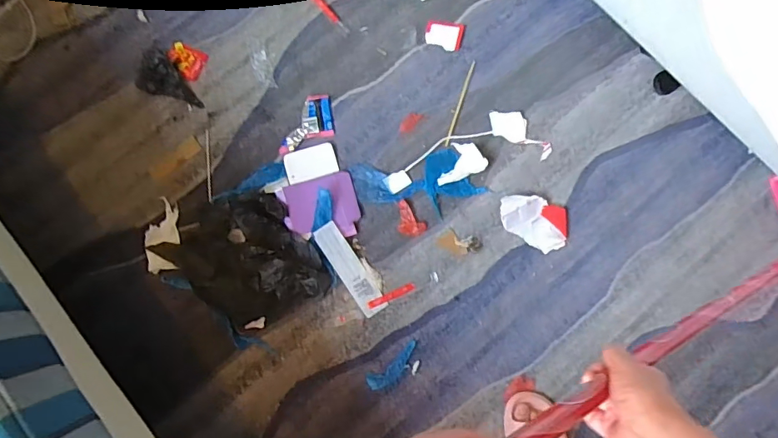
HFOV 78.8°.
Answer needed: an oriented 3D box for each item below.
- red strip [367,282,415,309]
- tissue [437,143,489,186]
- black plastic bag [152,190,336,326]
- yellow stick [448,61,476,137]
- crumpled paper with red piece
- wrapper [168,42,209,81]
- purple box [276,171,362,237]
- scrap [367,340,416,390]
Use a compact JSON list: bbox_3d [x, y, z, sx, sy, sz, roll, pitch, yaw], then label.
[{"bbox_3d":[0.005,0.145,0.892,0.094,0.004,0.014,-23,86,-9],"label":"red strip"},{"bbox_3d":[0.135,-0.111,0.910,0.098,0.013,0.070,-16,81,-2],"label":"tissue"},{"bbox_3d":[-0.269,0.080,0.887,0.232,0.044,0.253,-36,82,-5],"label":"black plastic bag"},{"bbox_3d":[0.144,-0.235,0.955,0.009,0.006,0.189,18,82,4],"label":"yellow stick"},{"bbox_3d":[0.275,0.001,0.888,0.137,0.035,0.088,25,82,5],"label":"crumpled paper with red piece"},{"bbox_3d":[-0.414,-0.323,0.967,0.075,0.012,0.065,24,82,5],"label":"wrapper"},{"bbox_3d":[-0.130,-0.020,0.905,0.140,0.021,0.122,-15,81,-1],"label":"purple box"},{"bbox_3d":[0.011,0.273,0.866,0.110,0.007,0.042,-36,82,-5],"label":"scrap"}]

